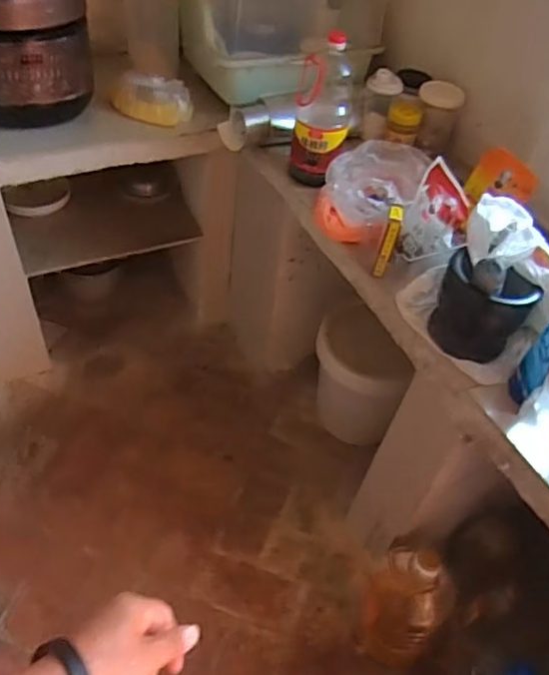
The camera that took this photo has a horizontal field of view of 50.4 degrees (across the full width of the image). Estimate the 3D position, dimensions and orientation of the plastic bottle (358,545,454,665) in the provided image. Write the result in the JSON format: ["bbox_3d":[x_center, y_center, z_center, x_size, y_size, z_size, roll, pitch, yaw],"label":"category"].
[{"bbox_3d":[0.265,0.533,1.170,0.145,0.330,0.143,3,49,-4],"label":"plastic bottle"}]

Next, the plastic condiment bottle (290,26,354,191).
[{"bbox_3d":[0.095,-0.434,1.142,0.107,0.264,0.102,8,47,-1],"label":"plastic condiment bottle"}]

